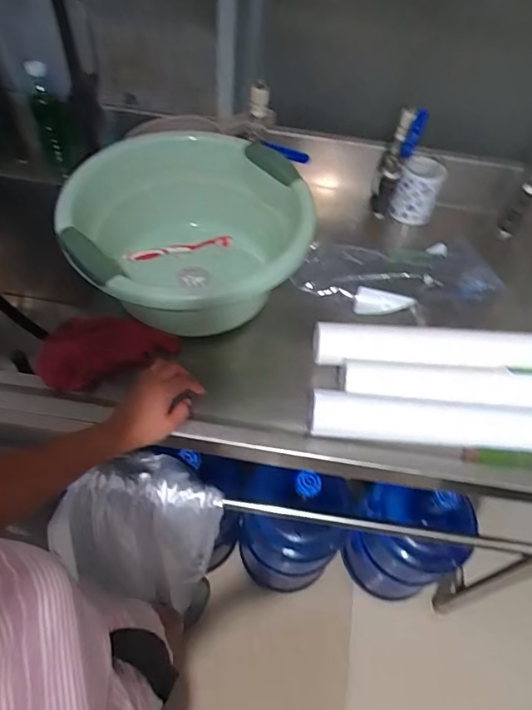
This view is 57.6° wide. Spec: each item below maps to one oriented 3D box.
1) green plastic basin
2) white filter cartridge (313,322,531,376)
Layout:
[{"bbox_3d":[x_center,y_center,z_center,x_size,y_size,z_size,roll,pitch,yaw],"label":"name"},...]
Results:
[{"bbox_3d":[-0.113,-0.169,0.751,0.346,0.174,0.350,3,53,-4],"label":"green plastic basin"},{"bbox_3d":[0.327,-0.001,0.707,0.505,0.050,0.064,5,52,-2],"label":"white filter cartridge"}]

